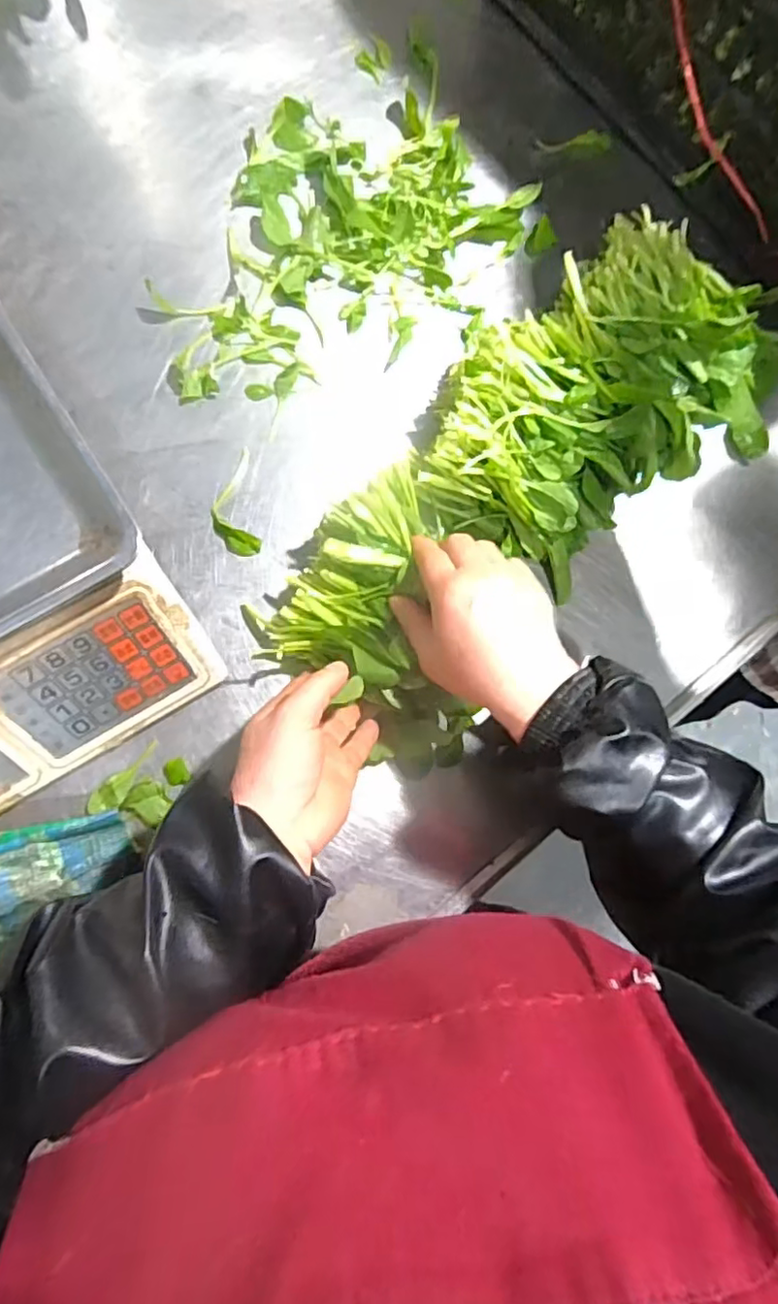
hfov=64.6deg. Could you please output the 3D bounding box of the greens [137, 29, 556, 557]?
[{"bbox_3d":[-0.062,-0.289,0.474,0.217,0.024,0.381,42,80,-1],"label":"greens"}]

